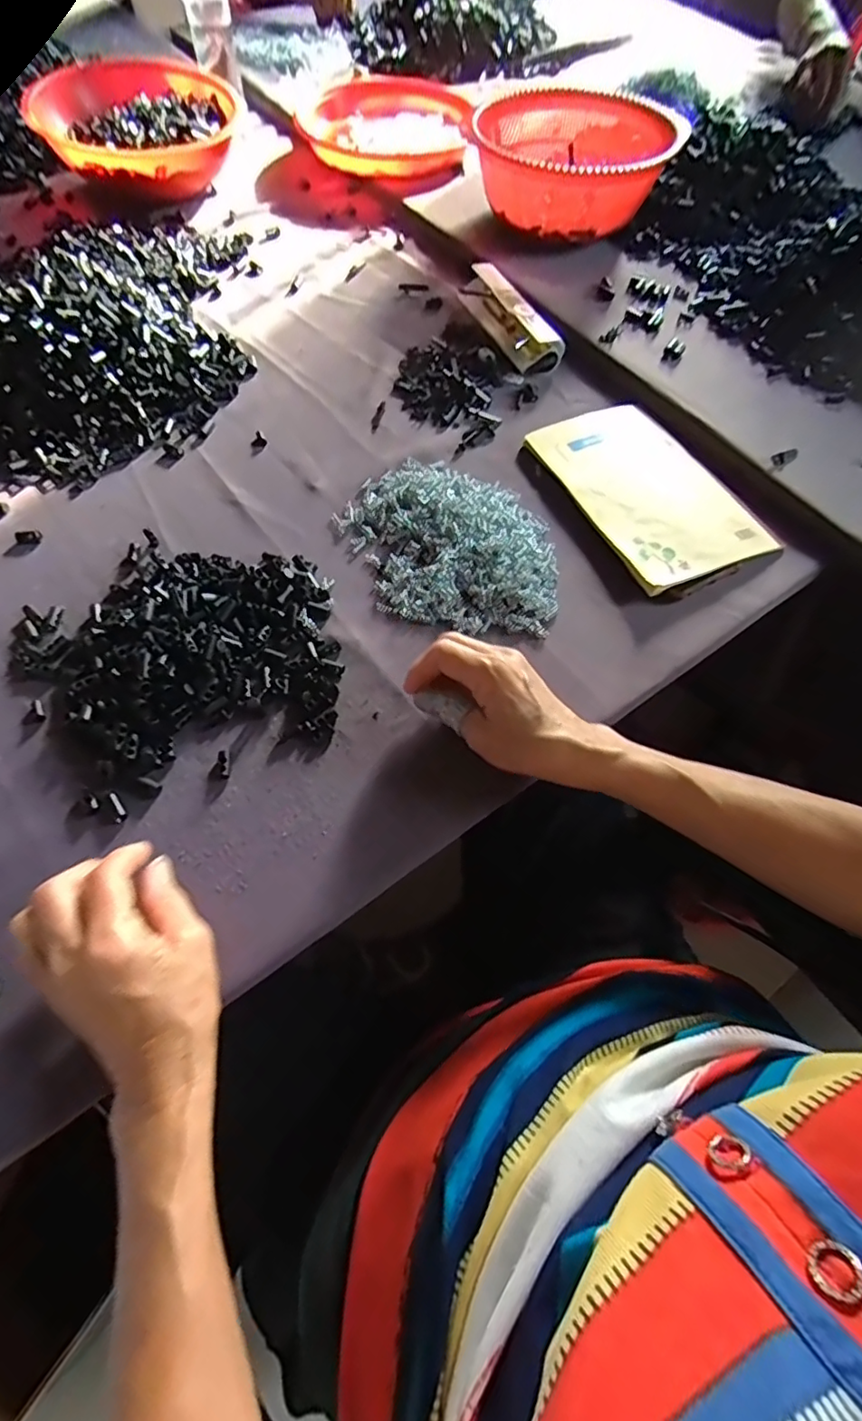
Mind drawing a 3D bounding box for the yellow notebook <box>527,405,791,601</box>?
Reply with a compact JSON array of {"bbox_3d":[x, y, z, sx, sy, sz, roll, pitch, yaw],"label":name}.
[{"bbox_3d":[0.192,-0.193,0.499,0.138,0.018,0.205,-25,65,-12],"label":"yellow notebook"}]

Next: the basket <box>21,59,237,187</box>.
[{"bbox_3d":[-0.380,-0.769,0.749,0.242,0.082,0.297,-9,63,-6],"label":"basket"}]

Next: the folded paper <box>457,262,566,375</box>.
[{"bbox_3d":[0.083,-0.417,0.594,0.042,0.032,0.142,-23,65,-11],"label":"folded paper"}]

